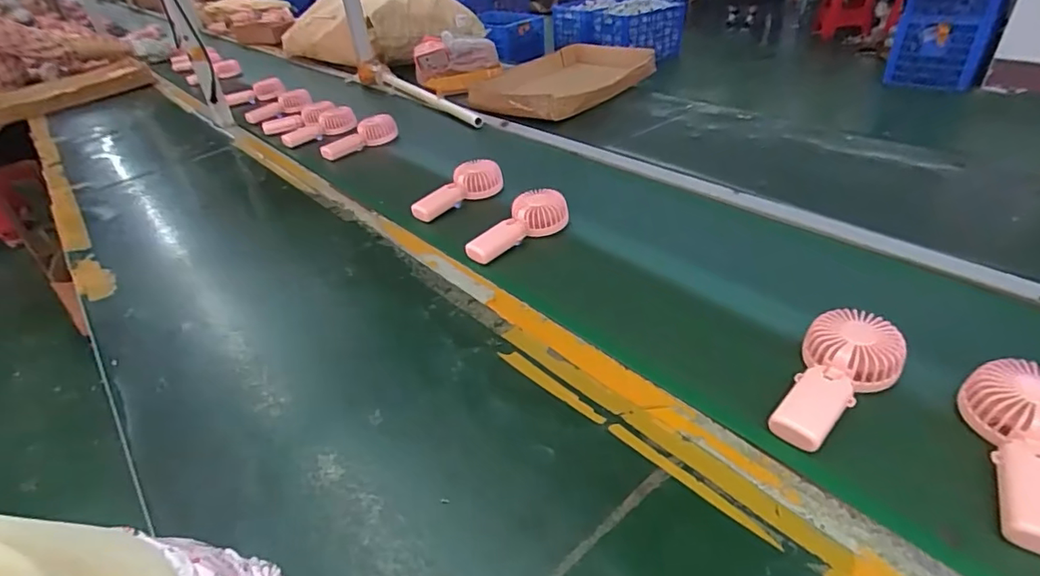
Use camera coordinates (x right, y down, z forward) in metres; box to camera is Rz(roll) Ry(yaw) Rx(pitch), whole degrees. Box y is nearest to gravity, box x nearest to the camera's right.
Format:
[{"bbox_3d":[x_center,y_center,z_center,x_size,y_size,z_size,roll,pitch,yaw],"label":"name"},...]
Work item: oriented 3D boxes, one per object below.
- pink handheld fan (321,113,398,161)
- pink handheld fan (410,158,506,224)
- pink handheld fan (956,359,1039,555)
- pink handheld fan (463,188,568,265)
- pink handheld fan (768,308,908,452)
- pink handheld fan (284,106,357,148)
[{"bbox_3d":[-0.371,-0.341,1.220,0.183,0.060,0.064,-26,42,-21],"label":"pink handheld fan"},{"bbox_3d":[-0.115,-0.173,0.945,0.174,0.055,0.069,-27,41,-25],"label":"pink handheld fan"},{"bbox_3d":[0.418,0.131,0.443,0.080,0.044,0.173,21,44,31],"label":"pink handheld fan"},{"bbox_3d":[-0.002,-0.093,0.824,0.081,0.048,0.178,25,47,35],"label":"pink handheld fan"},{"bbox_3d":[0.313,0.087,0.521,0.085,0.042,0.170,25,47,35],"label":"pink handheld fan"},{"bbox_3d":[-0.483,-0.384,1.280,0.178,0.042,0.090,-18,37,5],"label":"pink handheld fan"}]

